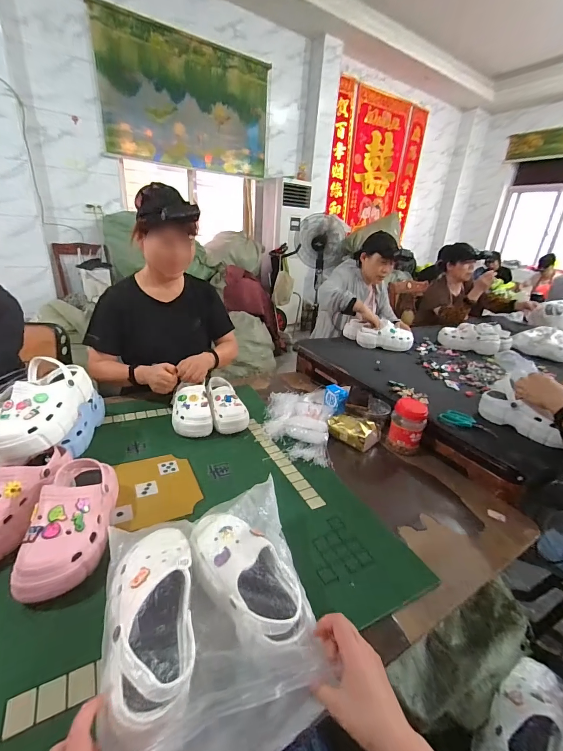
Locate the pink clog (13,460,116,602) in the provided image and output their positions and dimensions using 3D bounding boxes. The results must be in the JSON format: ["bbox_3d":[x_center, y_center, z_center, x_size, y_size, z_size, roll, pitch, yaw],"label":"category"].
[{"bbox_3d":[-0.368,0.259,0.587,0.108,0.109,0.249,-3,25,-16],"label":"pink clog"}]

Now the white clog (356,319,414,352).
[{"bbox_3d":[0.505,-0.190,1.612,0.250,0.129,0.106,-1,24,-12],"label":"white clog"}]

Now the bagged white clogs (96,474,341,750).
[{"bbox_3d":[-0.100,0.327,0.475,0.266,0.128,0.305,-7,25,-19],"label":"bagged white clogs"}]

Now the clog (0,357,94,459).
[{"bbox_3d":[-0.529,0.063,0.732,0.113,0.121,0.237,3,24,-4],"label":"clog"}]

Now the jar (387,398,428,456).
[{"bbox_3d":[0.377,0.148,0.982,0.097,0.143,0.083,13,25,19],"label":"jar"}]

